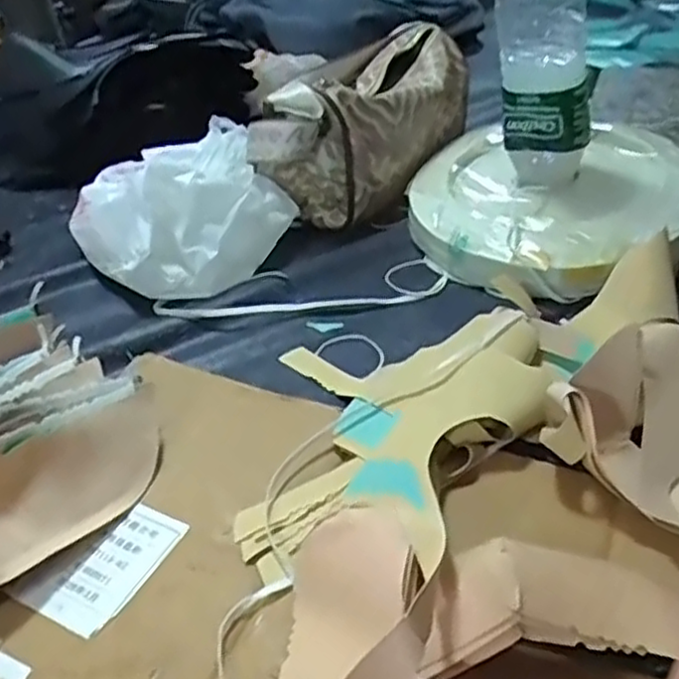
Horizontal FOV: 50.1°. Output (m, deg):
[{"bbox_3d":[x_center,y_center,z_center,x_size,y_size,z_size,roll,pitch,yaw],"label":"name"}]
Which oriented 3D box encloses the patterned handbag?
[{"bbox_3d":[0.028,-0.208,0.702,0.122,0.127,0.230,18,44,28],"label":"patterned handbag"}]

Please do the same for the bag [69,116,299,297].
[{"bbox_3d":[-0.139,-0.118,0.645,0.185,0.094,0.191,-18,39,-15],"label":"bag"}]

